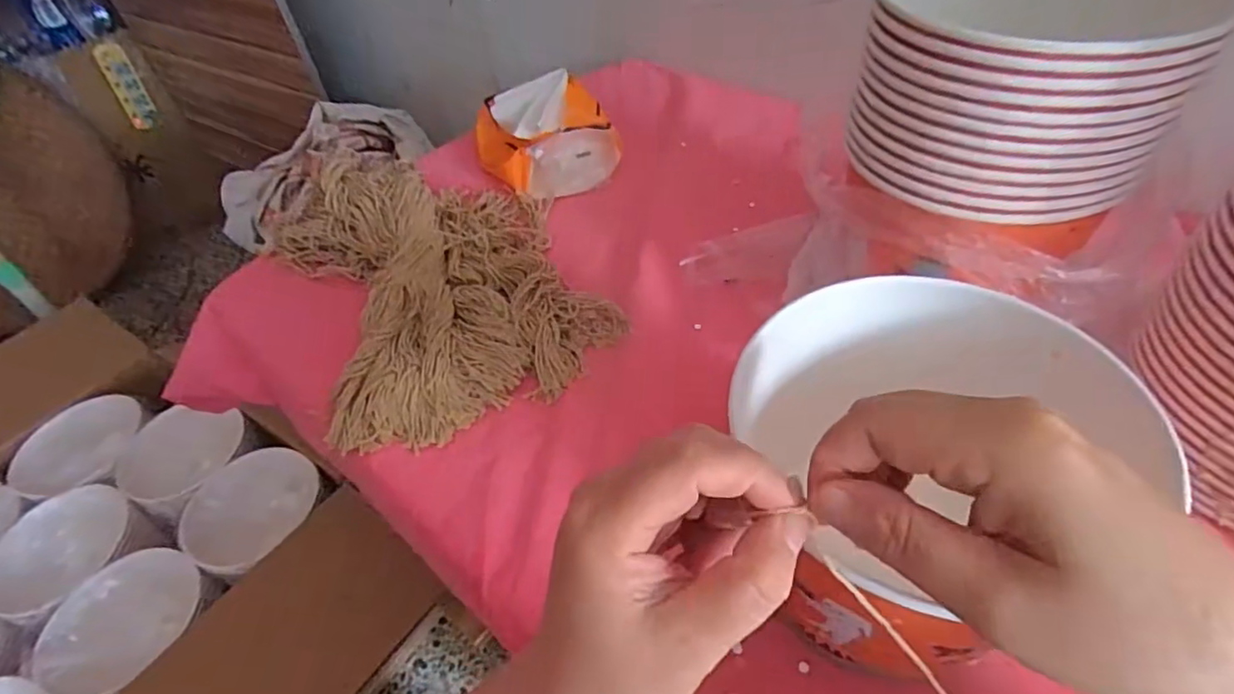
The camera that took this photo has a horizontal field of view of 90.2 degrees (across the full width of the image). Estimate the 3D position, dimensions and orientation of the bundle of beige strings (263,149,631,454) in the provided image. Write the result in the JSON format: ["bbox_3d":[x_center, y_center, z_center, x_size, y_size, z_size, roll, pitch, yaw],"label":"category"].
[{"bbox_3d":[-0.157,-0.075,0.512,0.226,0.044,0.327,-26,49,-16],"label":"bundle of beige strings"}]

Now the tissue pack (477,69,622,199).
[{"bbox_3d":[-0.075,-0.220,0.615,0.132,0.067,0.131,-16,48,-7],"label":"tissue pack"}]

